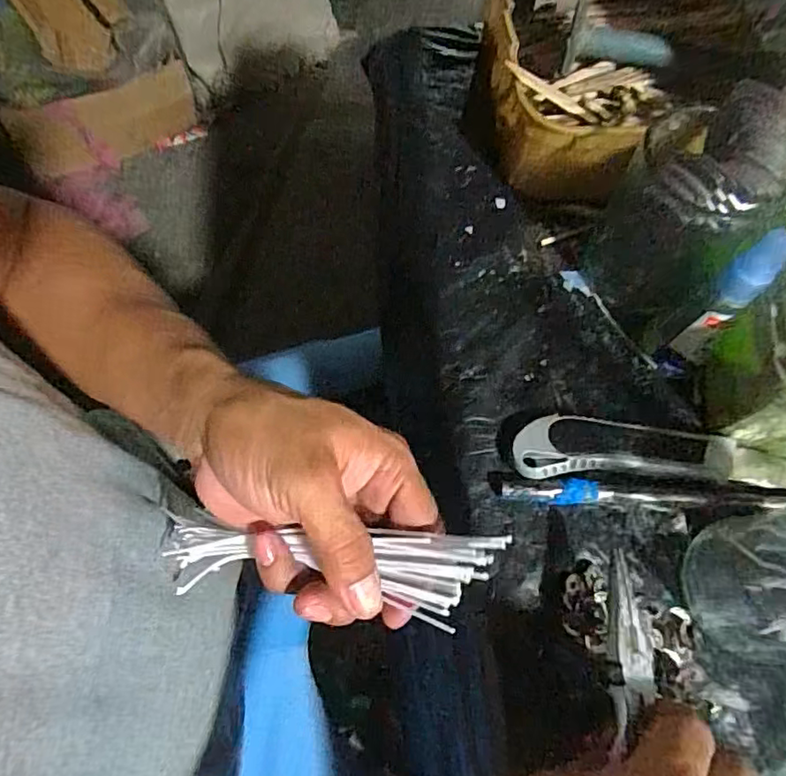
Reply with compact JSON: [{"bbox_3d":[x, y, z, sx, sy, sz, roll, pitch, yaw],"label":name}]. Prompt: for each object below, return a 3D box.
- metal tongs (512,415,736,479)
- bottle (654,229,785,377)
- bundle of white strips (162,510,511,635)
[{"bbox_3d":[0.124,0.032,0.311,0.115,0.006,0.033,3,69,-1],"label":"metal tongs"},{"bbox_3d":[0.166,-0.038,0.297,0.022,0.102,0.023,-35,74,-15],"label":"bottle"},{"bbox_3d":[-0.038,0.085,0.276,0.182,0.018,0.039,-6,66,27],"label":"bundle of white strips"}]

